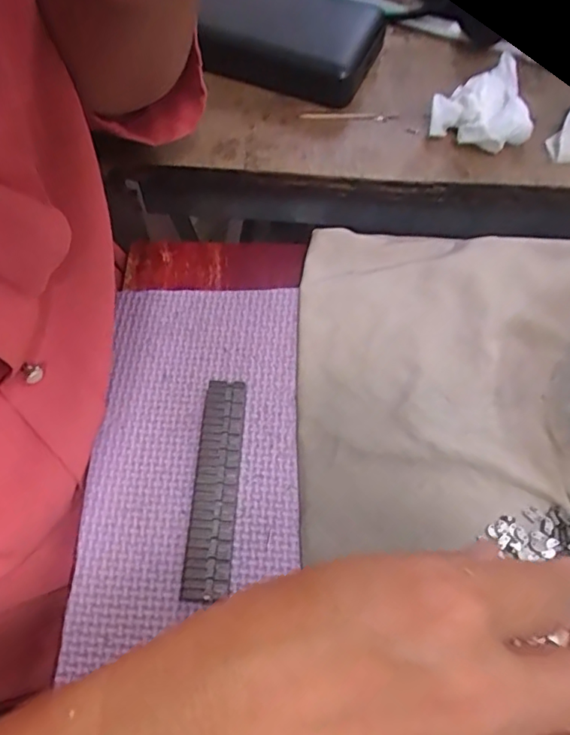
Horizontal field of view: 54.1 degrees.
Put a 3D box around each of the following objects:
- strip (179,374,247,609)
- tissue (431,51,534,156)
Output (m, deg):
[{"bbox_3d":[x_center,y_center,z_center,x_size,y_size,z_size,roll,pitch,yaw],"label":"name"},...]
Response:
[{"bbox_3d":[-0.030,0.052,0.250,0.019,0.011,0.098,3,61,2],"label":"strip"},{"bbox_3d":[0.106,-0.141,0.303,0.045,0.028,0.043,-22,64,-11],"label":"tissue"}]

